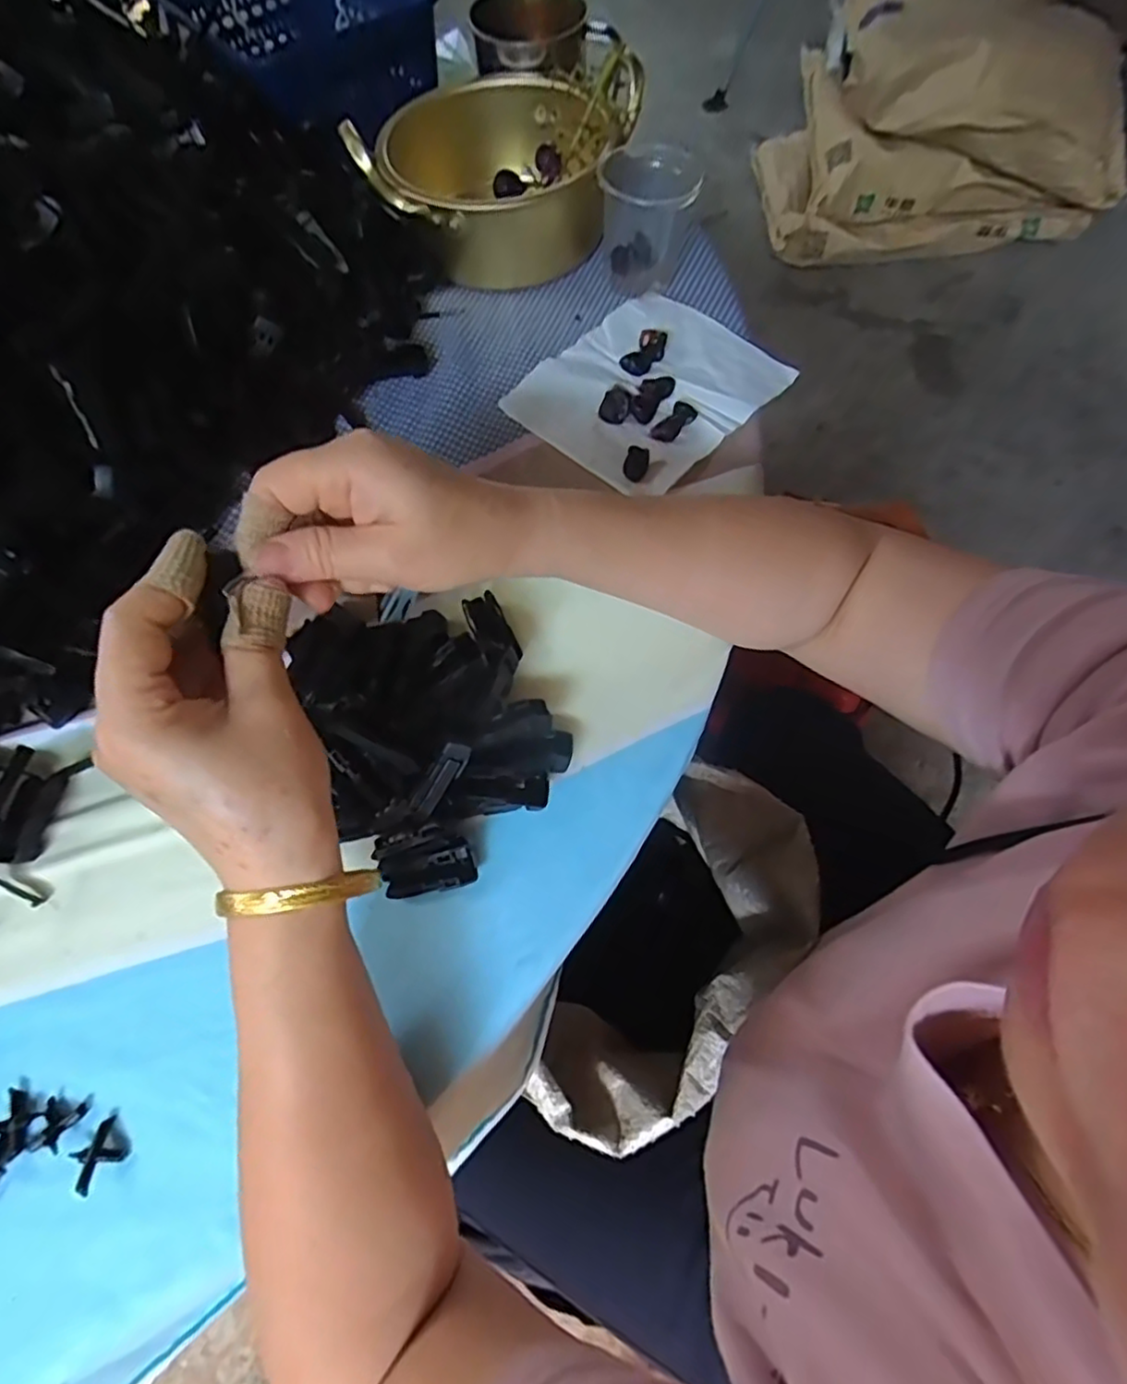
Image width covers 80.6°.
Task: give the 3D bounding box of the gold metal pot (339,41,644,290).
[{"bbox_3d":[-0.043,-0.388,0.493,0.171,0.086,0.157,14,67,8],"label":"gold metal pot"}]

